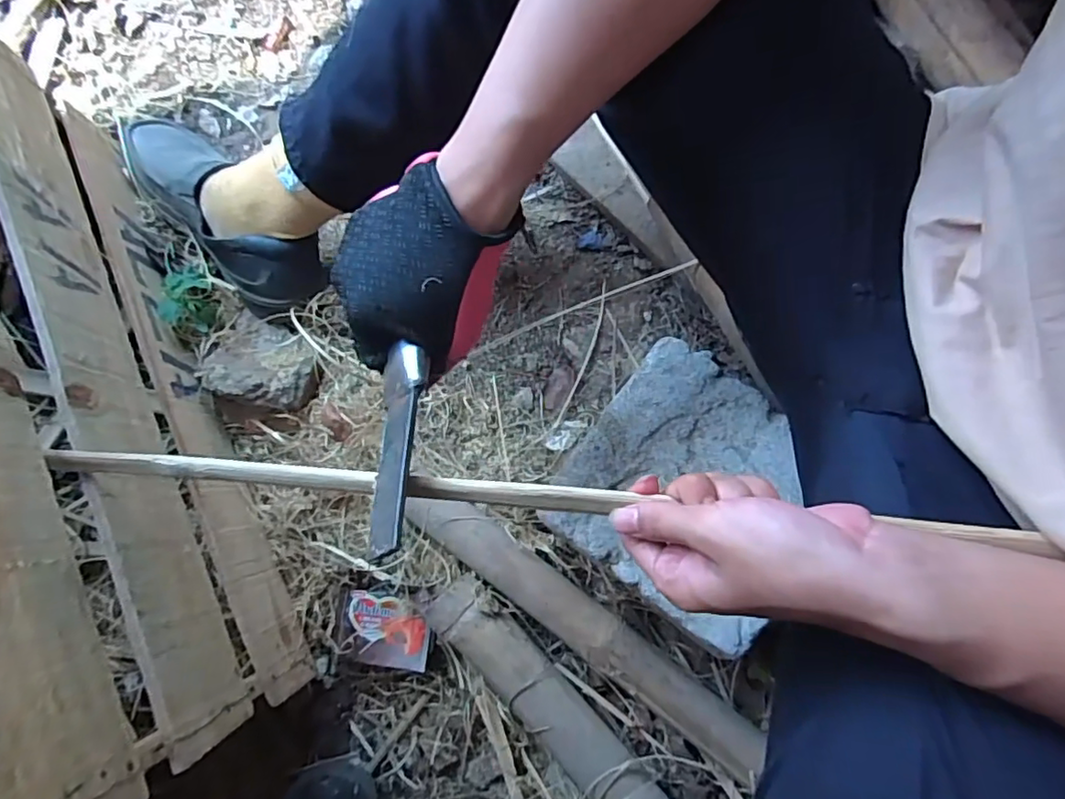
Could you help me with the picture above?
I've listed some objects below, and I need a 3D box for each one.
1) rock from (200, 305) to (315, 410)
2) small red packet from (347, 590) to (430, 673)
[{"bbox_3d":[-0.264,-0.040,0.561,0.099,0.040,0.086,14,82,4],"label":"rock"},{"bbox_3d":[-0.136,0.217,0.547,0.077,0.009,0.064,7,82,-3],"label":"small red packet"}]

